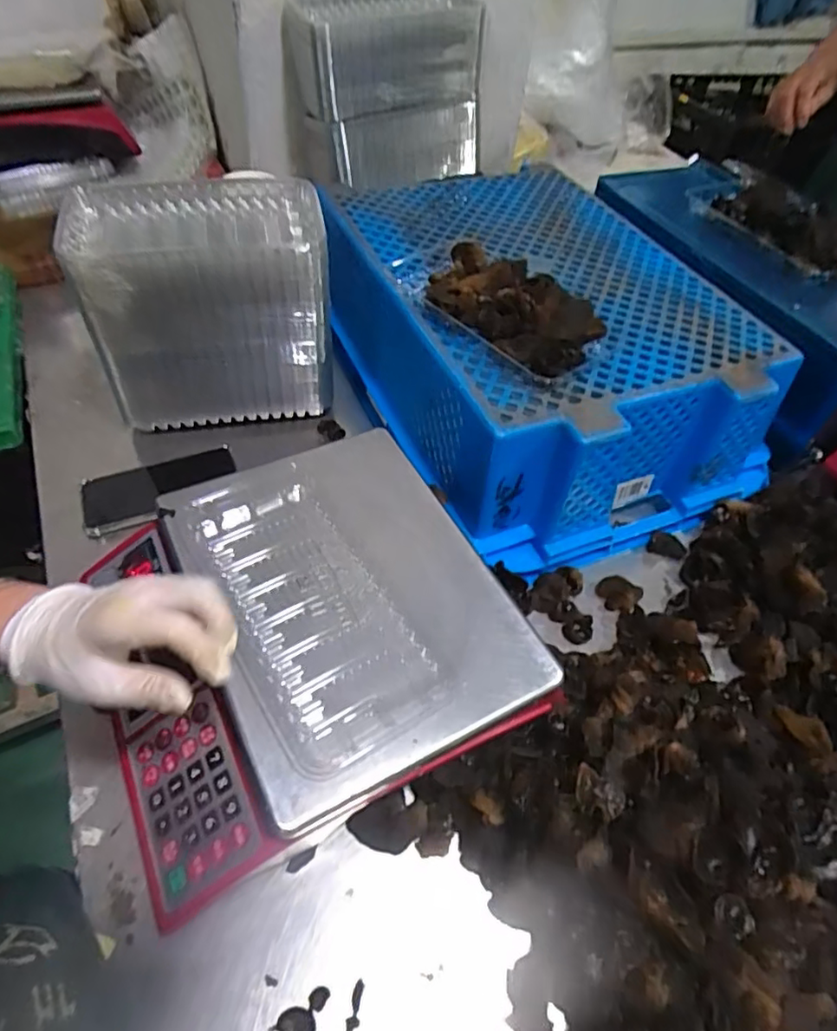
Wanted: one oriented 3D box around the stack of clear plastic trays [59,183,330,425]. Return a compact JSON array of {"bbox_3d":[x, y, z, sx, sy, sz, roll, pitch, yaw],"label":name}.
[{"bbox_3d":[-0.221,-0.224,0.655,0.235,0.211,0.133,-6,51,-9],"label":"stack of clear plastic trays"}]

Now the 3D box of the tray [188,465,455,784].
[{"bbox_3d":[-0.084,0.059,0.443,0.117,0.018,0.246,-25,56,-23],"label":"tray"}]

